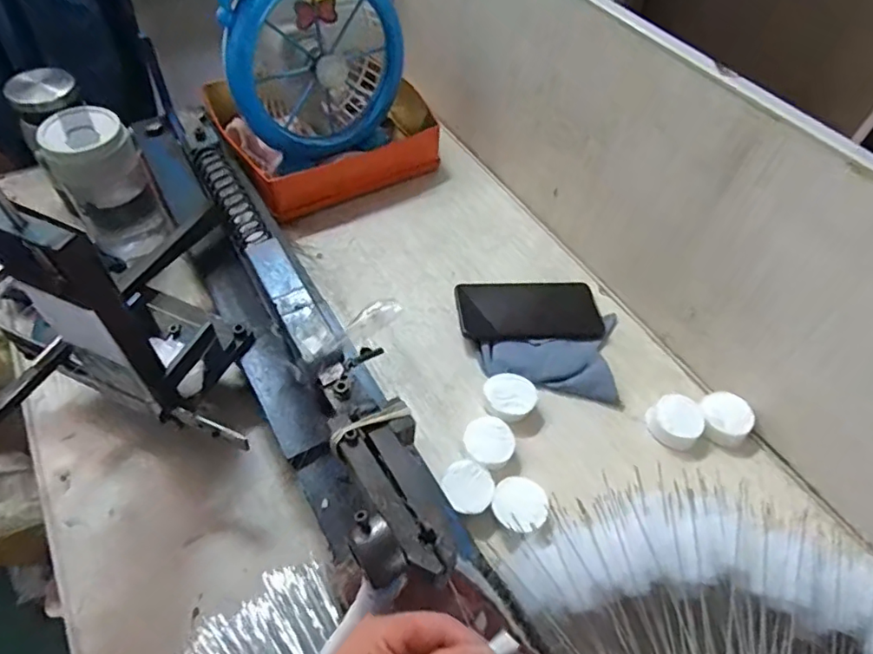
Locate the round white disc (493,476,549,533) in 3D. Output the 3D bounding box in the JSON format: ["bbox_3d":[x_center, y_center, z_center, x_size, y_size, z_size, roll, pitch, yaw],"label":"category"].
[{"bbox_3d":[0.072,0.151,0.474,0.046,0.011,0.044,2,54,-3],"label":"round white disc"}]

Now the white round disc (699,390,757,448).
[{"bbox_3d":[0.286,0.089,0.547,0.046,0.025,0.043,2,54,-3],"label":"white round disc"}]

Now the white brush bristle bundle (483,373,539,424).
[{"bbox_3d":[0.072,0.071,0.548,0.049,0.025,0.045,25,56,13],"label":"white brush bristle bundle"}]

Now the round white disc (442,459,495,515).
[{"bbox_3d":[0.027,0.147,0.494,0.044,0.025,0.046,2,54,-3],"label":"round white disc"}]

